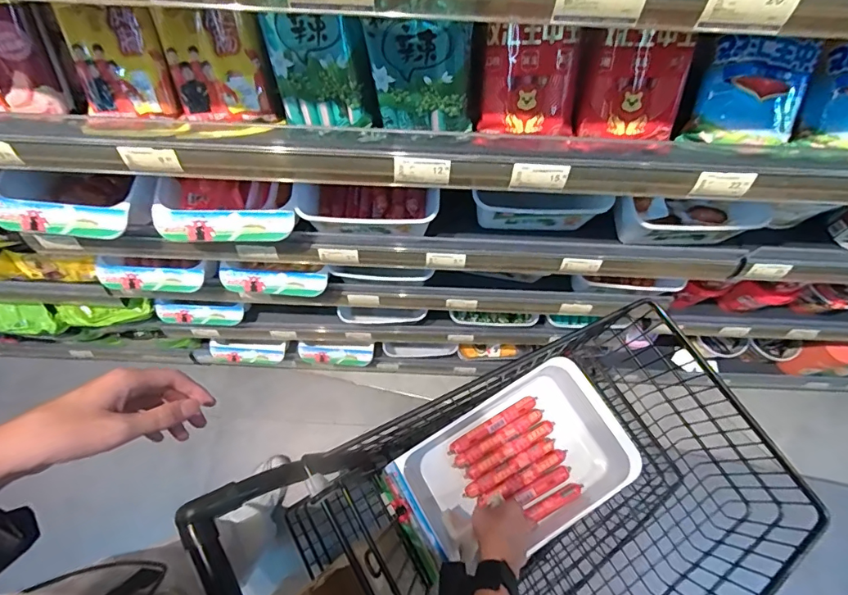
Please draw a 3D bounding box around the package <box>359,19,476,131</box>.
[{"bbox_3d":[-0.002,-0.212,0.456,0.100,0.119,0.026,-4,70,-3],"label":"package"}]

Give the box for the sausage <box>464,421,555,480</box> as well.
[{"bbox_3d":[0.143,0.247,0.755,0.167,0.028,0.023,-28,73,-11],"label":"sausage"}]

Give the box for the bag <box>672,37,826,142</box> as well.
[{"bbox_3d":[0.355,-0.219,0.519,0.112,0.055,0.093,10,112,5],"label":"bag"}]

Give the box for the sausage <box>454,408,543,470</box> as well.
[{"bbox_3d":[0.125,0.232,0.764,0.169,0.027,0.024,-28,73,-12],"label":"sausage"}]

